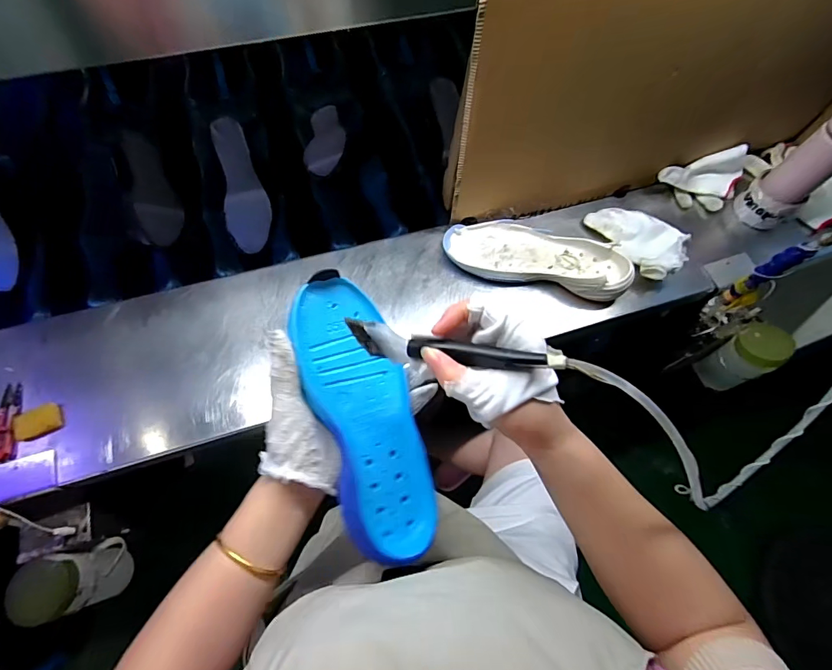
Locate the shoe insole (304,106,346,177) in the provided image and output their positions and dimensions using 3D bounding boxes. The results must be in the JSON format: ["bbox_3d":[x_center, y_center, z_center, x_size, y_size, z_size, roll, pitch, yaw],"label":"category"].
[{"bbox_3d":[-0.154,-0.341,0.734,0.071,0.010,0.218,-15,50,12],"label":"shoe insole"}]

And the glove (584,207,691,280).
[{"bbox_3d":[0.365,-0.165,0.685,0.106,0.034,0.154,-31,72,-17],"label":"glove"}]

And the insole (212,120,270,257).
[{"bbox_3d":[-0.290,-0.253,0.713,0.068,0.018,0.221,-12,90,-7],"label":"insole"}]

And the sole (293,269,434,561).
[{"bbox_3d":[-0.042,0.065,0.371,0.091,0.036,0.240,-17,85,-29],"label":"sole"}]

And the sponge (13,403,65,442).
[{"bbox_3d":[-0.476,0.108,0.539,0.049,0.010,0.038,-26,70,-15],"label":"sponge"}]

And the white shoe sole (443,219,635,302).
[{"bbox_3d":[0.186,-0.124,0.661,0.275,0.033,0.108,13,65,1],"label":"white shoe sole"}]

